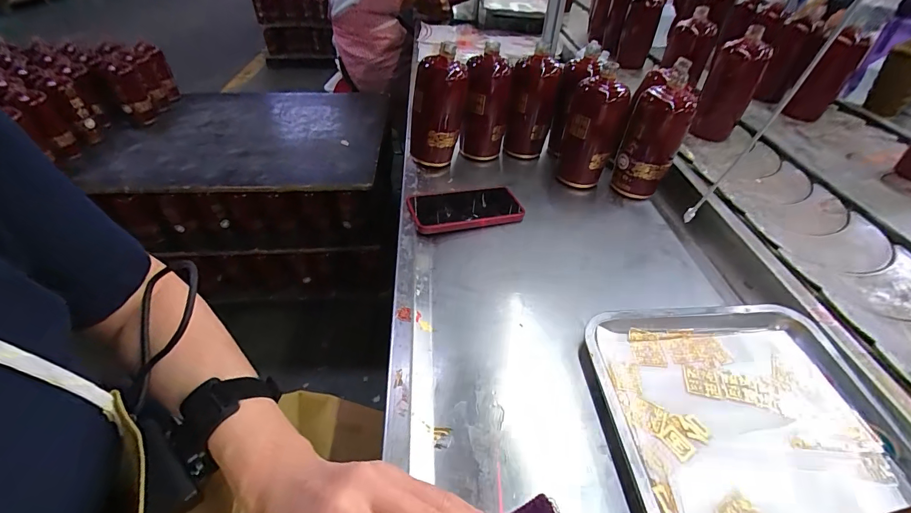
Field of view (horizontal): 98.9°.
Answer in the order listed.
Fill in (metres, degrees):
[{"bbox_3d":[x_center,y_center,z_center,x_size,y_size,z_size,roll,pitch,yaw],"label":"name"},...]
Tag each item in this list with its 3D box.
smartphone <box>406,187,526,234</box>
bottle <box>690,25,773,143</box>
[{"bbox_3d":[0.015,-0.076,0.598,0.168,0.016,0.097,-9,39,-18],"label":"smartphone"},{"bbox_3d":[0.528,-0.324,0.752,0.084,0.180,0.075,24,47,24],"label":"bottle"}]

